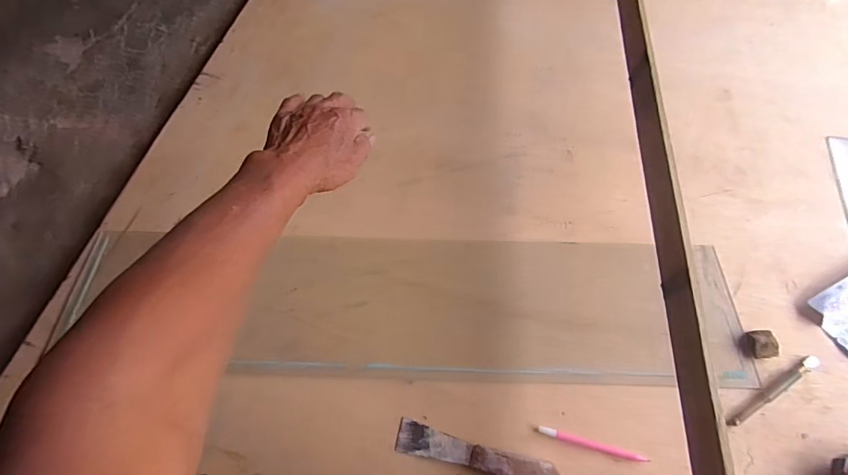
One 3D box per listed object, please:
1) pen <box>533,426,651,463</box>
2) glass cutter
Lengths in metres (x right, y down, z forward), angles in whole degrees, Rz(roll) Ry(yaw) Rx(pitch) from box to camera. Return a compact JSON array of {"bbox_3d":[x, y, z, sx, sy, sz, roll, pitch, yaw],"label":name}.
[{"bbox_3d":[0.210,0.261,0.544,0.139,0.006,0.010,13,63,10],"label":"pen"},{"bbox_3d":[0.464,0.202,0.570,0.168,0.010,0.016,-27,63,-11],"label":"glass cutter"}]

